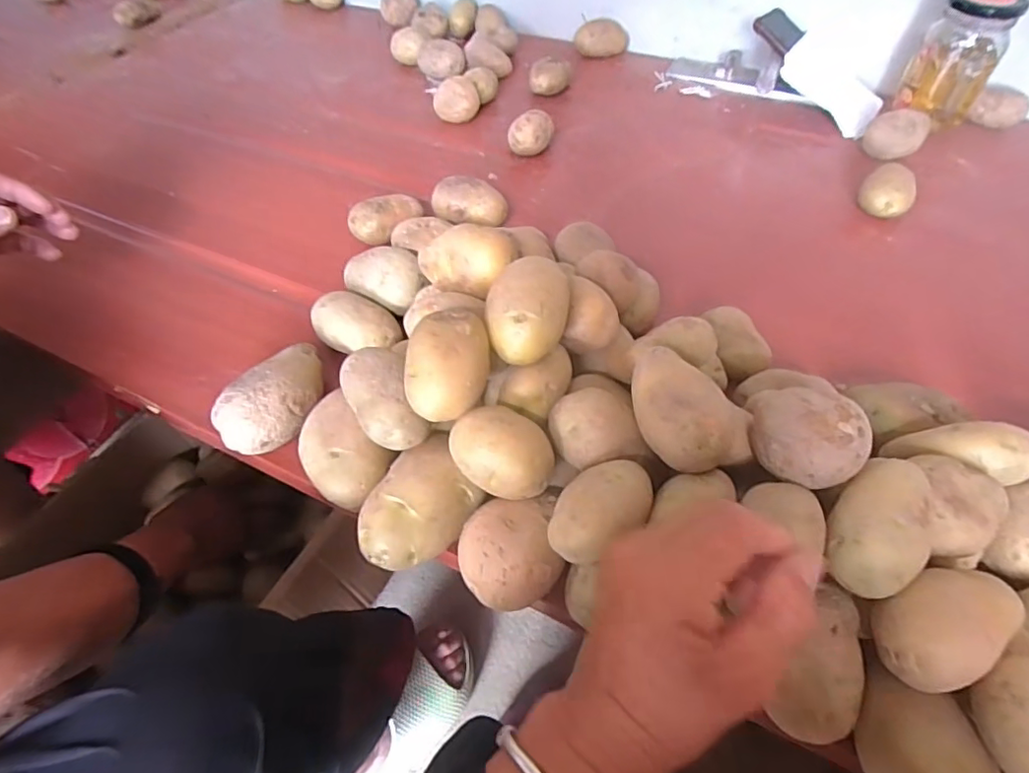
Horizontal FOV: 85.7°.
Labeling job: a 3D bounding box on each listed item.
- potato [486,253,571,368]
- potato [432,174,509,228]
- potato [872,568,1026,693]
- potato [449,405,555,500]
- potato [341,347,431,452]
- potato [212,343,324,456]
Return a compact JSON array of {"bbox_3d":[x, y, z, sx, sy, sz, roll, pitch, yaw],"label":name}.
[{"bbox_3d":[0.008,-0.044,0.346,0.051,0.034,0.057,0,53,4],"label":"potato"},{"bbox_3d":[-0.043,-0.177,0.551,0.073,0.043,0.051,-8,53,-2],"label":"potato"},{"bbox_3d":[0.206,0.115,0.266,0.064,0.040,0.042,-22,53,-12],"label":"potato"},{"bbox_3d":[-0.008,0.040,0.319,0.063,0.041,0.042,14,55,15],"label":"potato"},{"bbox_3d":[-0.081,0.007,0.356,0.046,0.037,0.076,-25,54,-15],"label":"potato"},{"bbox_3d":[-0.177,0.011,0.418,0.060,0.051,0.101,25,59,21],"label":"potato"}]

